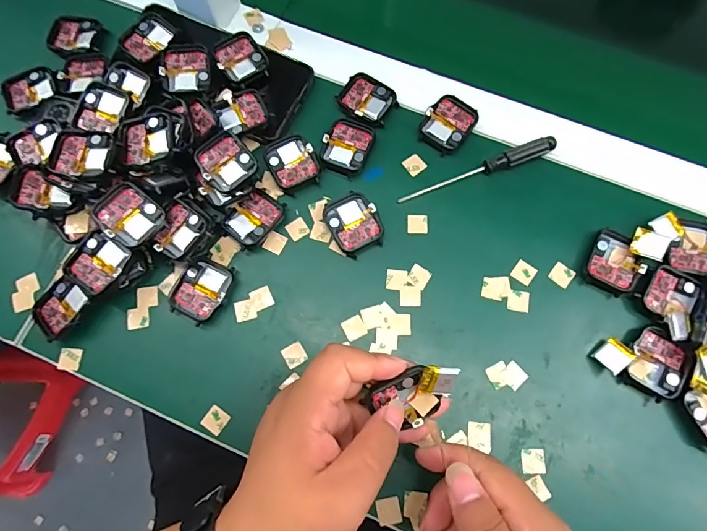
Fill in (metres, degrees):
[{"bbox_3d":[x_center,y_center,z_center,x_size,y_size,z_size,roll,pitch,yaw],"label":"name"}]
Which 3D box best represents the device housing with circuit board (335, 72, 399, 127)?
[{"bbox_3d":[0.011,-0.138,0.350,0.045,0.005,0.039,33,80,8],"label":"device housing with circuit board"}]

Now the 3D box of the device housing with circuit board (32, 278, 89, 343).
[{"bbox_3d":[-0.214,0.031,0.309,0.033,0.013,0.039,42,81,10],"label":"device housing with circuit board"}]

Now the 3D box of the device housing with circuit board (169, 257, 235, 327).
[{"bbox_3d":[-0.112,0.019,0.312,0.037,0.012,0.045,24,79,7],"label":"device housing with circuit board"}]

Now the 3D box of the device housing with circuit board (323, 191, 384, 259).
[{"bbox_3d":[0.000,-0.033,0.325,0.038,0.009,0.047,-28,78,-5],"label":"device housing with circuit board"}]

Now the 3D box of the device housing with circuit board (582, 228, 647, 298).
[{"bbox_3d":[0.195,-0.003,0.313,0.035,0.009,0.044,22,79,6],"label":"device housing with circuit board"}]

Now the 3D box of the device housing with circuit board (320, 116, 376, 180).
[{"bbox_3d":[-0.005,-0.097,0.340,0.038,0.005,0.047,26,79,7],"label":"device housing with circuit board"}]

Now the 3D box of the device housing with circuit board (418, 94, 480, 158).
[{"bbox_3d":[0.078,-0.116,0.345,0.038,0.007,0.046,36,81,9],"label":"device housing with circuit board"}]

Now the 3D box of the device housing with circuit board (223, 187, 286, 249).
[{"bbox_3d":[-0.077,-0.036,0.327,0.033,0.013,0.043,35,80,9],"label":"device housing with circuit board"}]

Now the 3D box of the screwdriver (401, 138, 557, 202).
[{"bbox_3d":[0.099,-0.075,0.334,0.131,0.008,0.013,-21,78,-3],"label":"screwdriver"}]

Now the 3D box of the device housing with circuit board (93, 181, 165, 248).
[{"bbox_3d":[-0.158,-0.035,0.296,0.043,0.008,0.036,41,70,-3],"label":"device housing with circuit board"}]

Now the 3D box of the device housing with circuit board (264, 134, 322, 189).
[{"bbox_3d":[-0.049,-0.084,0.338,0.037,0.006,0.044,-26,78,-4],"label":"device housing with circuit board"}]

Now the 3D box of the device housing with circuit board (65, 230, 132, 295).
[{"bbox_3d":[-0.181,-0.001,0.298,0.037,0.010,0.043,34,87,4],"label":"device housing with circuit board"}]

